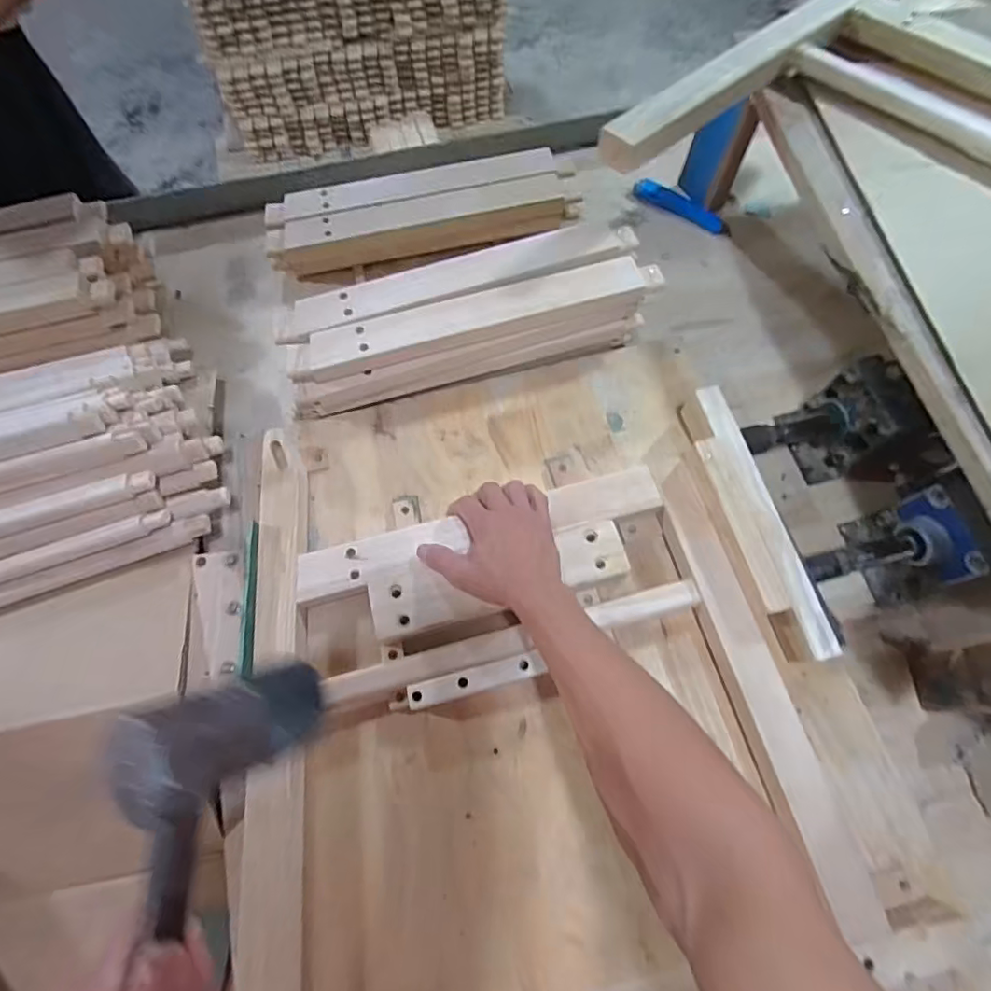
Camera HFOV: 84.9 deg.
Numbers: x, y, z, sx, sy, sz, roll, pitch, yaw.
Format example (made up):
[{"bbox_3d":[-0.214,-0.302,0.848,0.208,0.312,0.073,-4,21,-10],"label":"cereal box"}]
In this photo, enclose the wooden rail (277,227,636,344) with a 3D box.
[{"bbox_3d":[-0.036,-0.249,0.624,0.412,0.018,0.052,-17,69,-6],"label":"wooden rail"}]

